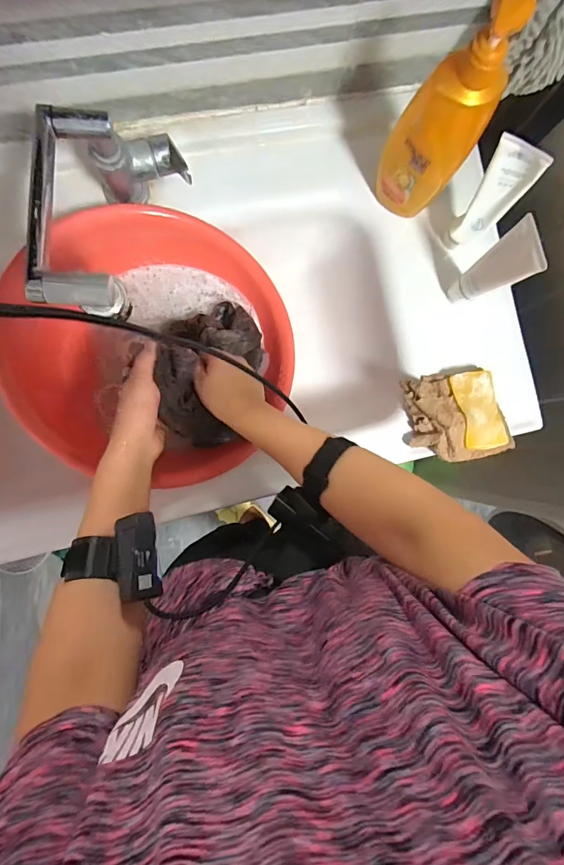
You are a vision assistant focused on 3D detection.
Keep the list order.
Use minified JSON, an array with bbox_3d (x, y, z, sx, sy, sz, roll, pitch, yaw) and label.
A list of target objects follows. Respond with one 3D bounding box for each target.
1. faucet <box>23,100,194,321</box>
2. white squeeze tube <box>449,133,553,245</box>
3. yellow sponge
[{"bbox_3d":[-0.190,-0.226,0.455,0.105,0.180,0.234,13,86,-6],"label":"faucet"},{"bbox_3d":[0.249,-0.286,0.516,0.063,0.155,0.040,43,84,-3],"label":"white squeeze tube"},{"bbox_3d":[0.270,-0.031,0.562,0.058,0.011,0.104,-12,83,-1],"label":"yellow sponge"}]

